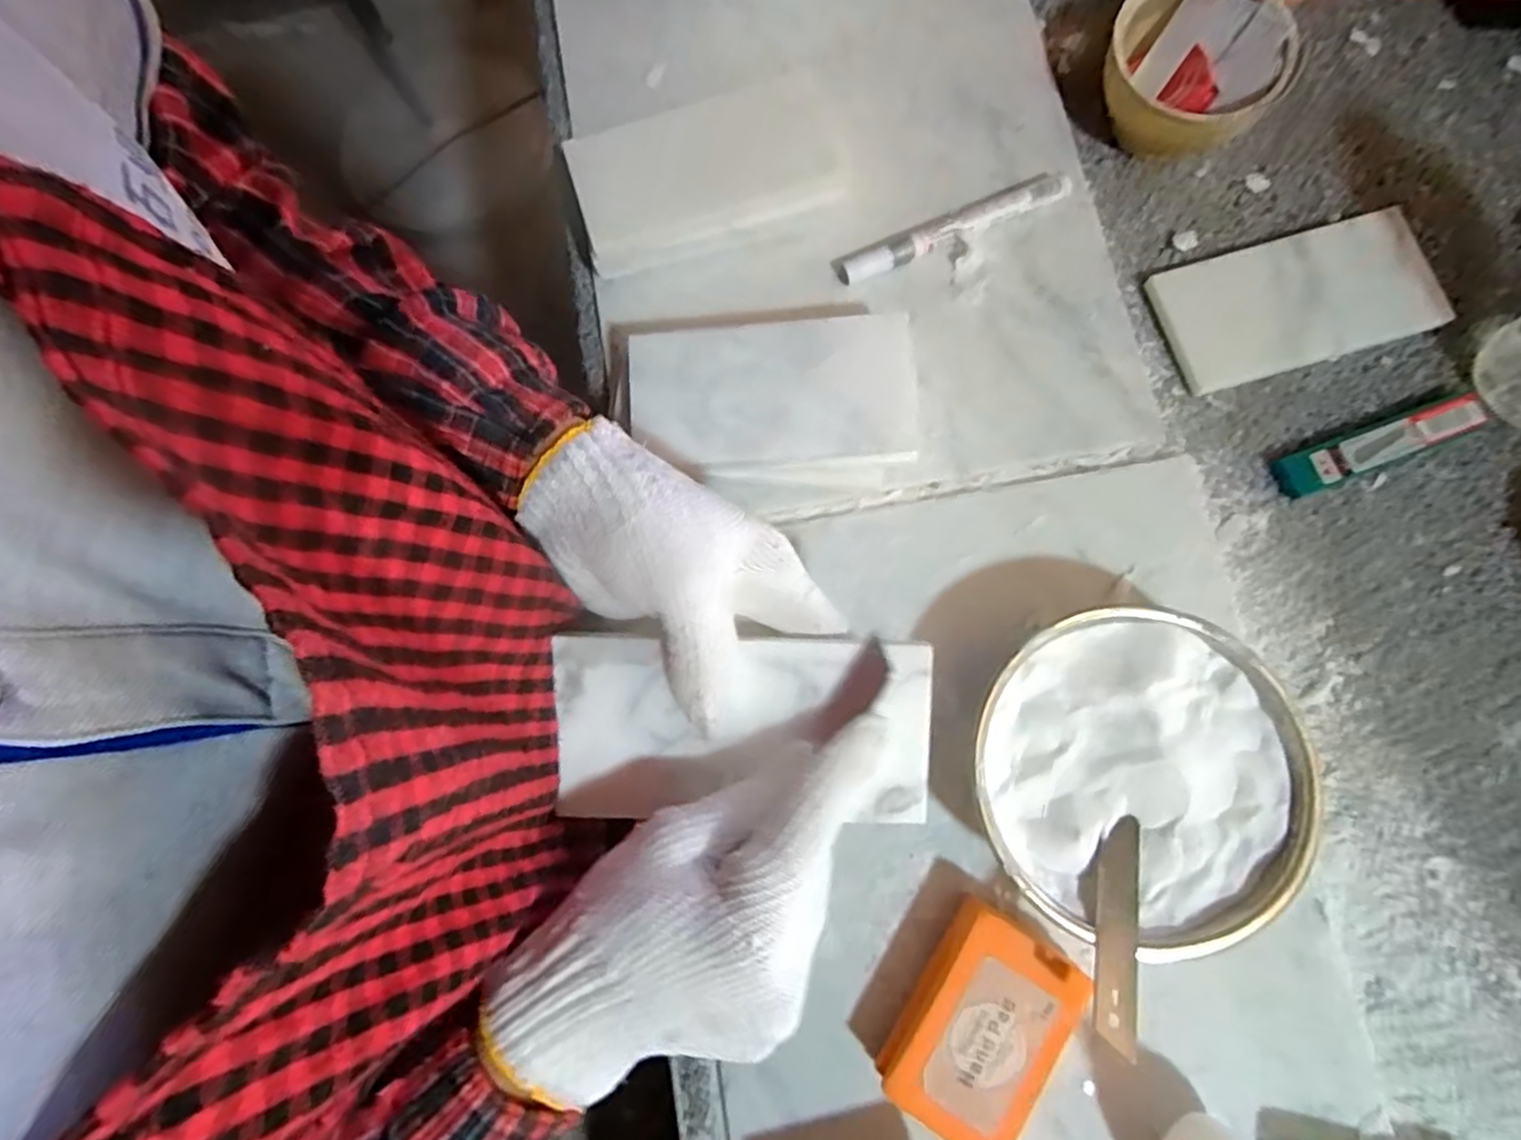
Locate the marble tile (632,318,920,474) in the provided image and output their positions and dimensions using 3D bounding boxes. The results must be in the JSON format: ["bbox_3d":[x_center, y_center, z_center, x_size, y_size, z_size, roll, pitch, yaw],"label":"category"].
[{"bbox_3d":[0.005,-0.092,0.377,0.145,0.012,0.082,-1,80,3],"label":"marble tile"}]

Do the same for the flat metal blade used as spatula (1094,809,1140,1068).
[{"bbox_3d":[0.155,0.155,0.310,0.019,0.004,0.091,14,66,-1],"label":"flat metal blade used as spatula"}]

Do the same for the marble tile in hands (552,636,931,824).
[{"bbox_3d":[-0.008,0.064,0.281,0.146,0.011,0.073,0,95,1],"label":"marble tile in hands"}]

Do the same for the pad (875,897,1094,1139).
[{"bbox_3d":[0.103,0.212,0.335,0.066,0.032,0.094,34,82,7],"label":"pad"}]

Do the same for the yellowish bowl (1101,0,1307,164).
[{"bbox_3d":[0.248,-0.289,0.420,0.096,0.053,0.090,0,80,1],"label":"yellowish bowl"}]

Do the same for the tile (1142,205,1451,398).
[{"bbox_3d":[0.311,-0.157,0.412,0.153,0.011,0.074,-16,80,-2],"label":"tile"}]

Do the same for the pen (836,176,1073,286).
[{"bbox_3d":[0.114,-0.201,0.421,0.139,0.016,0.015,-22,80,-3],"label":"pen"}]

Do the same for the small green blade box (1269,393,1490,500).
[{"bbox_3d":[0.345,-0.071,0.398,0.115,0.015,0.023,-21,80,-3],"label":"small green blade box"}]

